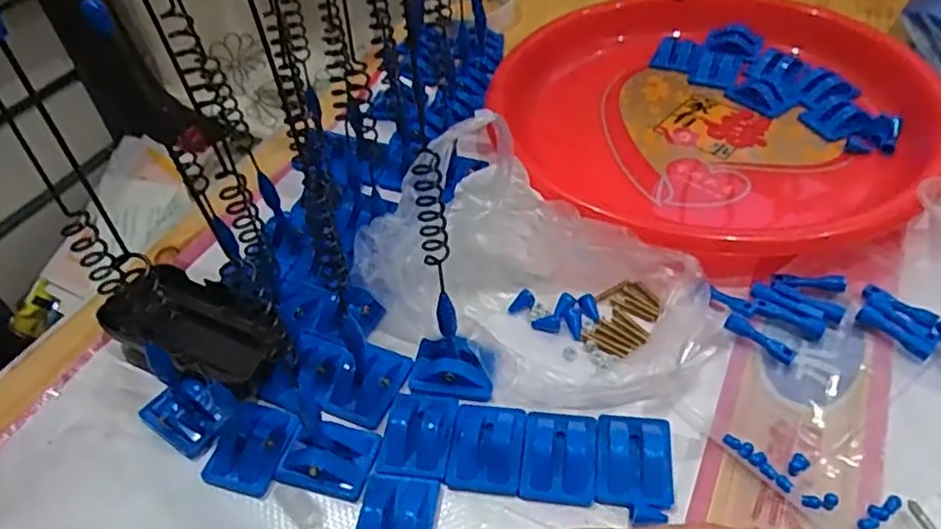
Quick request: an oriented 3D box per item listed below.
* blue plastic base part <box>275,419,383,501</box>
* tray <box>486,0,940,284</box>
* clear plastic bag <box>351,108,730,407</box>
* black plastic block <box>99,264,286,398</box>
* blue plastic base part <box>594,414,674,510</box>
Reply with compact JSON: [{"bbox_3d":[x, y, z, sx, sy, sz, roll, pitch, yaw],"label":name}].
[{"bbox_3d":[-0.069,0.092,0.324,0.044,0.013,0.035,5,47,12],"label":"blue plastic base part"},{"bbox_3d":[0.179,-0.127,0.489,0.294,0.037,0.325,19,51,23],"label":"tray"},{"bbox_3d":[0.036,0.000,0.358,0.184,0.073,0.119,26,54,28],"label":"clear plastic bag"},{"bbox_3d":[-0.147,0.035,0.371,0.106,0.025,0.053,19,51,23],"label":"black plastic block"},{"bbox_3d":[0.076,0.089,0.312,0.033,0.013,0.045,4,47,11],"label":"blue plastic base part"}]

